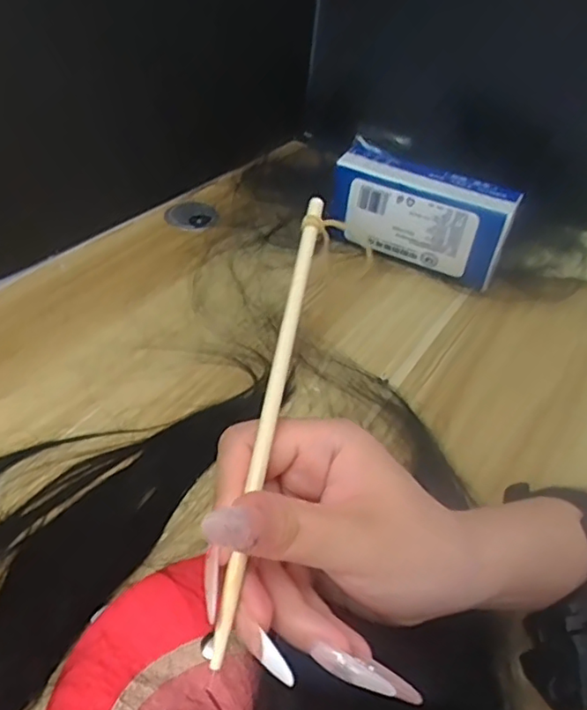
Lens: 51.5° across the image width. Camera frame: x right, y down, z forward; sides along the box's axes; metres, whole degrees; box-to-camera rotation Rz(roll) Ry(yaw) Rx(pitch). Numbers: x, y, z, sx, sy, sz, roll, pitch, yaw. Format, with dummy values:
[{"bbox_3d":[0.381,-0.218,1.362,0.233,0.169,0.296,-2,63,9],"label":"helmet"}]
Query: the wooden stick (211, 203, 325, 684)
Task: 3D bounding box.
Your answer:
[{"bbox_3d":[-0.006,0.013,0.218,0.007,0.008,0.177,10,66,4],"label":"wooden stick"}]

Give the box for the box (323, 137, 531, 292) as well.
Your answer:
[{"bbox_3d":[0.125,-0.139,0.614,0.182,0.089,0.061,28,46,21],"label":"box"}]

